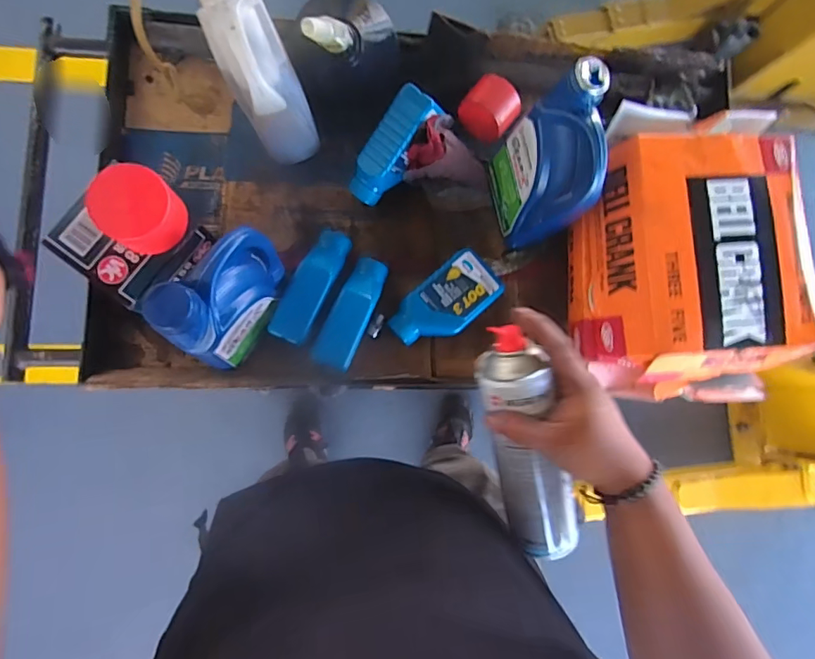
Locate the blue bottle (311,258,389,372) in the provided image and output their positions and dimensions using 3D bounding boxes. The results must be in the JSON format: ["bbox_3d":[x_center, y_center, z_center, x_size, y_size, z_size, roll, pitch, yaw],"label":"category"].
[{"bbox_3d":[-0.064,-0.017,0.572,0.042,0.055,0.139,26,68,-3],"label":"blue bottle"}]

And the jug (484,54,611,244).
[{"bbox_3d":[0.154,-0.180,0.548,0.066,0.188,0.128,-5,84,-7],"label":"jug"}]

